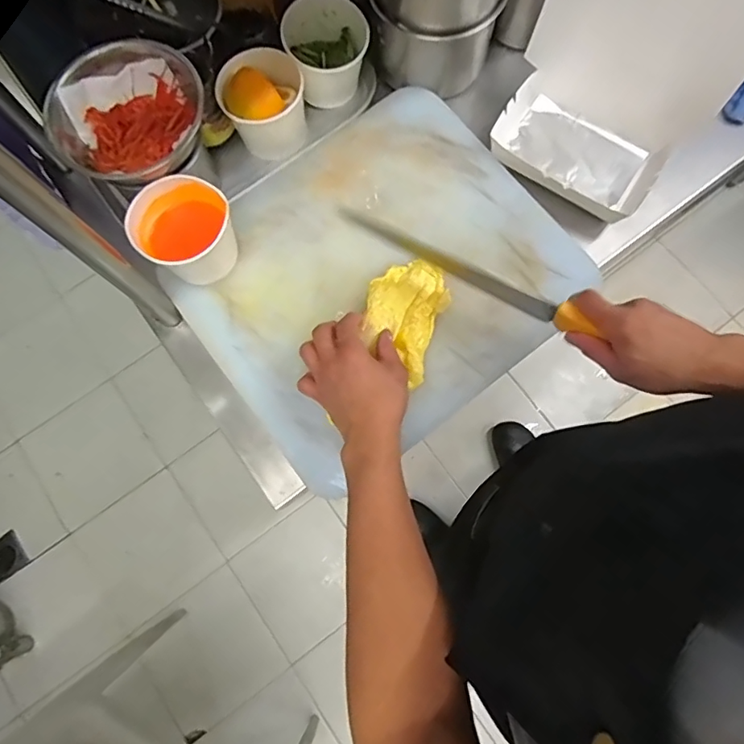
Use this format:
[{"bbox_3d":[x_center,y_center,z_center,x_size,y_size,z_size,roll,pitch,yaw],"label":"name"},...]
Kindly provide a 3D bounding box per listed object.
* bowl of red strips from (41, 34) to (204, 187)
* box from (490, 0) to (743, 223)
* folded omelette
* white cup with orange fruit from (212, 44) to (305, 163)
[{"bbox_3d":[-0.239,-0.253,0.510,0.146,0.055,0.138,0,77,2],"label":"bowl of red strips"},{"bbox_3d":[0.253,-0.286,0.540,0.212,0.172,0.165,27,79,8],"label":"box"},{"bbox_3d":[0.034,-0.063,0.544,0.081,0.019,0.125,21,78,6],"label":"folded omelette"},{"bbox_3d":[-0.122,-0.305,0.595,0.092,0.078,0.082,-19,77,-3],"label":"white cup with orange fruit"}]

